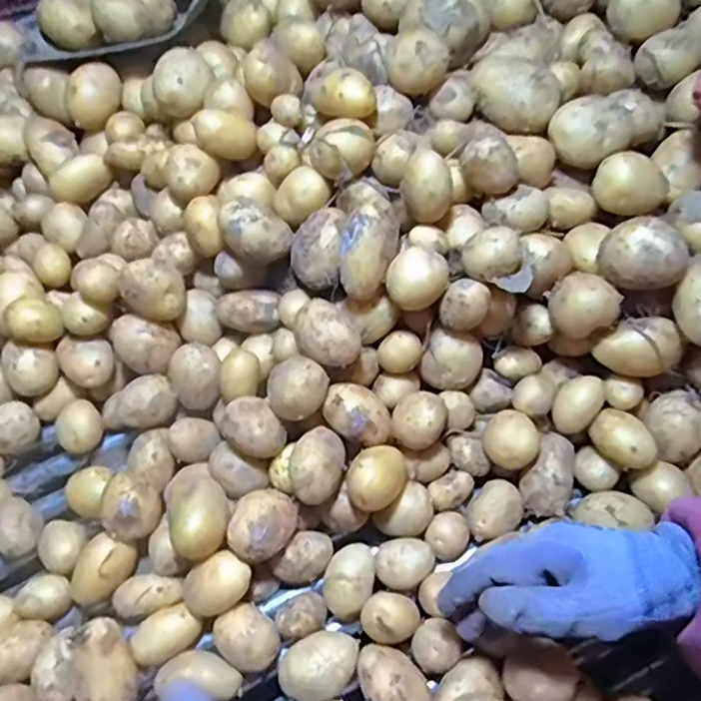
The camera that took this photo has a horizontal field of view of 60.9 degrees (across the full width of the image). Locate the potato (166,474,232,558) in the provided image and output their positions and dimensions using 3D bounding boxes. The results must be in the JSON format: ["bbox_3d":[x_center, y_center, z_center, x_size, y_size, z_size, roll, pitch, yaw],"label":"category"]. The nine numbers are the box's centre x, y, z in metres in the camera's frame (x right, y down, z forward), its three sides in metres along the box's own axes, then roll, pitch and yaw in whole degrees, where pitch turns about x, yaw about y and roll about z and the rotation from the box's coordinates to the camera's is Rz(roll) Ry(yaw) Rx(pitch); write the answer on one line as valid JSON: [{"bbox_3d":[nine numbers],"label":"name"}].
[{"bbox_3d":[-0.105,0.119,0.426,0.039,0.045,0.058,-15,61,-8],"label":"potato"}]

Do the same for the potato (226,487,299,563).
[{"bbox_3d":[-0.062,0.124,0.423,0.042,0.041,0.050,33,65,18],"label":"potato"}]

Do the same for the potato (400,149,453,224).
[{"bbox_3d":[0.060,-0.120,0.432,0.040,0.048,0.029,42,44,22],"label":"potato"}]

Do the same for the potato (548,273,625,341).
[{"bbox_3d":[0.166,-0.034,0.427,0.038,0.032,0.042,-11,60,-6],"label":"potato"}]

